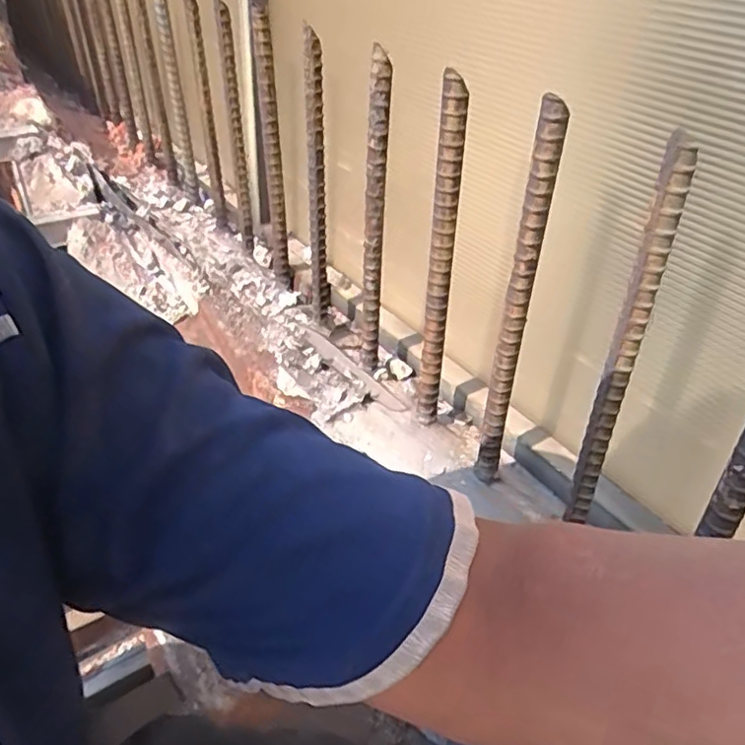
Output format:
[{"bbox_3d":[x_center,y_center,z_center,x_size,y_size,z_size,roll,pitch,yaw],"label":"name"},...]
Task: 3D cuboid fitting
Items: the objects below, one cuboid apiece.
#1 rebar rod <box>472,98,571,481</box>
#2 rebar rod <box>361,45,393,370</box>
[{"bbox_3d":[0.112,-0.041,0.499,0.023,0.322,0.016,10,37,9],"label":"rebar rod"},{"bbox_3d":[0.002,-0.140,0.633,0.019,0.320,0.019,7,35,8],"label":"rebar rod"}]

